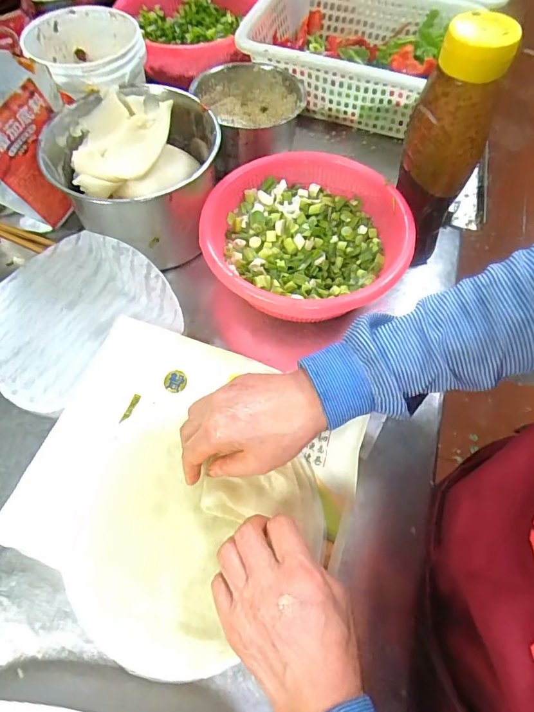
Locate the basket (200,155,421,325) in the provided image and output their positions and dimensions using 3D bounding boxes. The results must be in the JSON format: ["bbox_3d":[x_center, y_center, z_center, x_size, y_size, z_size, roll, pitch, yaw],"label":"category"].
[{"bbox_3d":[0.027,-0.116,0.456,0.191,0.082,0.184,1,63,-2],"label":"basket"}]

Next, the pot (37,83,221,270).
[{"bbox_3d":[-0.133,-0.195,0.471,0.156,0.107,0.160,1,63,-2],"label":"pot"}]

